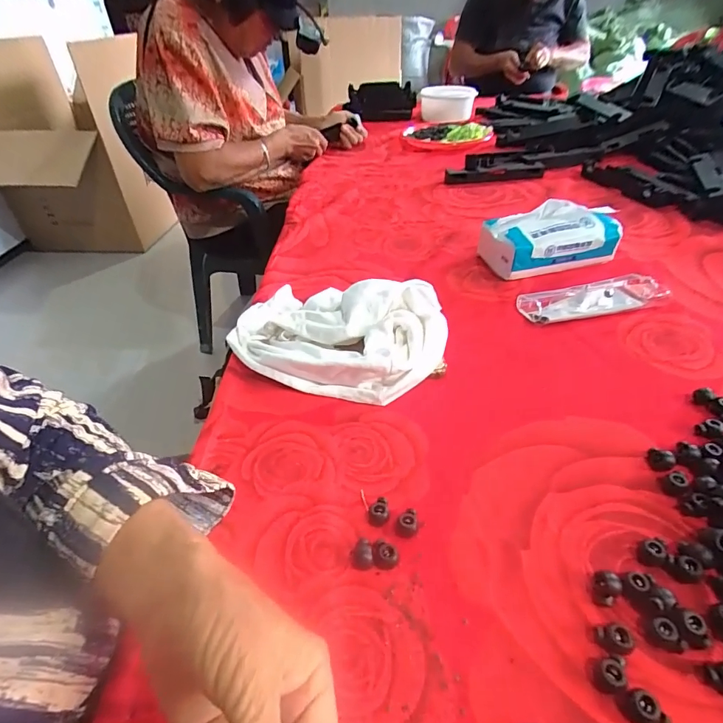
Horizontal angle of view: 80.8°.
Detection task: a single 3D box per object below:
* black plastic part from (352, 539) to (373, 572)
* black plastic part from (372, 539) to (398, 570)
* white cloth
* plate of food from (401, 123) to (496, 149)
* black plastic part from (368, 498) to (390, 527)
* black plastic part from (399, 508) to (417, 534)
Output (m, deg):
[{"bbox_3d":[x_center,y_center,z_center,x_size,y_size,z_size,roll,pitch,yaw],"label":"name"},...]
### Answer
[{"bbox_3d":[0.000,0.130,0.287,0.014,0.013,0.016,-2,40,3],"label":"black plastic part"},{"bbox_3d":[0.015,0.130,0.286,0.019,0.012,0.014,24,48,30],"label":"black plastic part"},{"bbox_3d":[-0.030,-0.033,0.440,0.219,0.066,0.128,8,41,15],"label":"white cloth"},{"bbox_3d":[0.218,-0.583,1.088,0.222,0.033,0.187,7,42,11],"label":"plate of food"},{"bbox_3d":[0.013,0.110,0.310,0.014,0.012,0.015,-4,40,0],"label":"black plastic part"},{"bbox_3d":[0.033,0.114,0.304,0.012,0.011,0.013,1,40,7],"label":"black plastic part"}]

